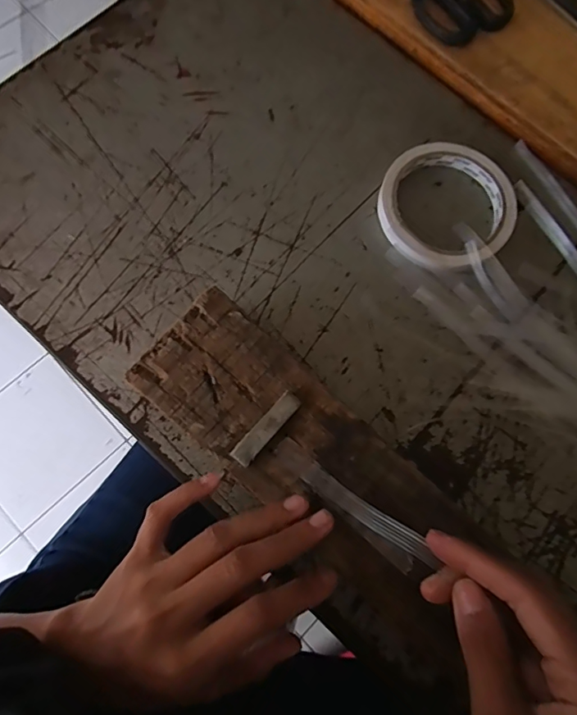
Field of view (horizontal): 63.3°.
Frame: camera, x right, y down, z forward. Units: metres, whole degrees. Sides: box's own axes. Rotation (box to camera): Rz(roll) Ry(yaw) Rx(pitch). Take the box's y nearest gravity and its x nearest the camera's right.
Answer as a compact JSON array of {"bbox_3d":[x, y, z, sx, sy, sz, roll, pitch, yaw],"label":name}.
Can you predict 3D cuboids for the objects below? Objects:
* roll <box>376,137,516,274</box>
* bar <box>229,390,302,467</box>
[{"bbox_3d":[0.112,-0.108,0.333,0.097,0.014,0.094,0,77,-2],"label":"roll"},{"bbox_3d":[-0.011,0.036,0.240,0.011,0.004,0.043,42,79,8],"label":"bar"}]

